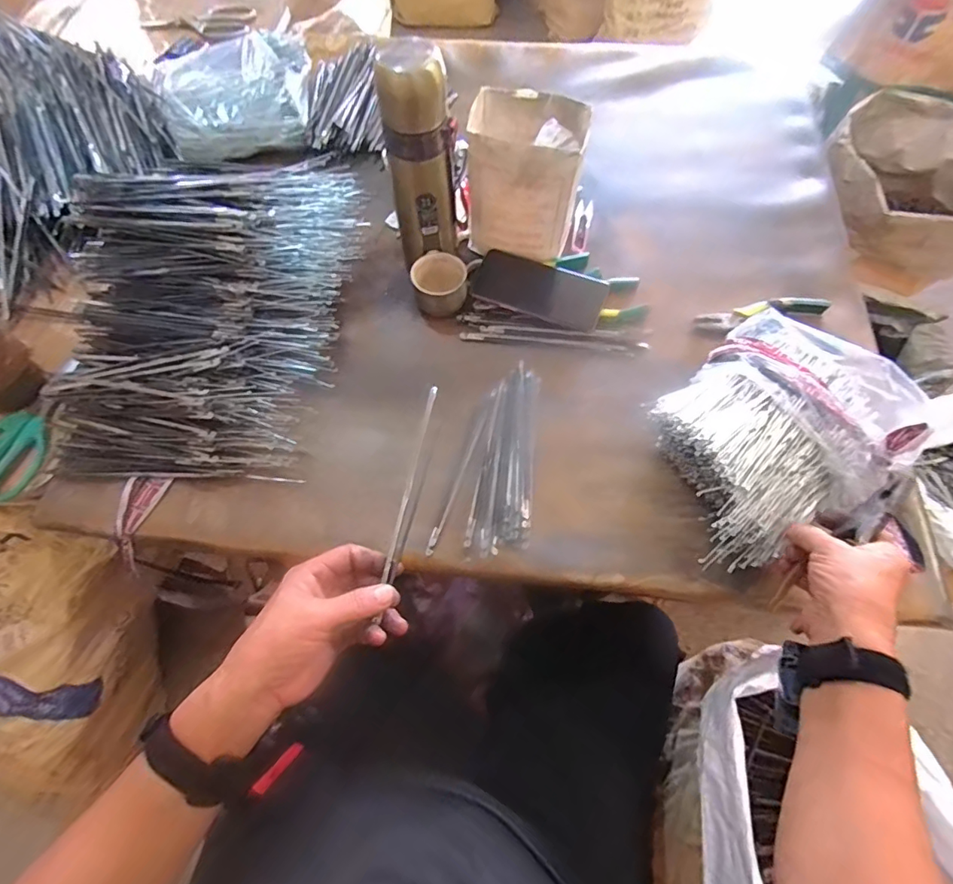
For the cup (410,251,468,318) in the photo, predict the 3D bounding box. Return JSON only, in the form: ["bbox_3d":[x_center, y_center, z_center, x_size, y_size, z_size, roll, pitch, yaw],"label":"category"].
[{"bbox_3d":[-0.043,-0.181,0.575,0.061,0.044,0.059,0,65,0],"label":"cup"}]

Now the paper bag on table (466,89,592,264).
[{"bbox_3d":[0.054,-0.299,0.565,0.123,0.137,0.103,6,65,3],"label":"paper bag on table"}]

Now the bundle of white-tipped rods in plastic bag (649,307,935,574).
[{"bbox_3d":[0.277,-0.003,0.462,0.227,0.077,0.192,-37,71,-15],"label":"bundle of white-tipped rods in plastic bag"}]

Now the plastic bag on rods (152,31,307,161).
[{"bbox_3d":[-0.340,-0.505,0.717,0.205,0.080,0.216,-15,66,-7],"label":"plastic bag on rods"}]

